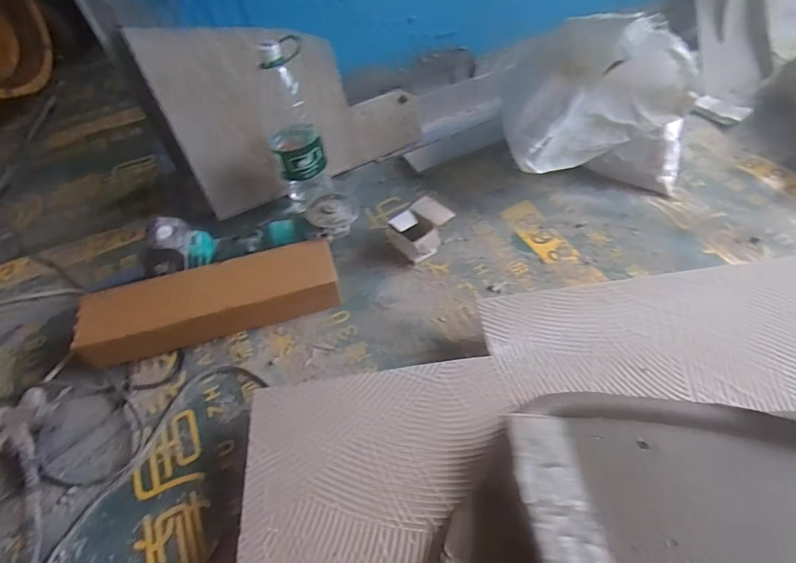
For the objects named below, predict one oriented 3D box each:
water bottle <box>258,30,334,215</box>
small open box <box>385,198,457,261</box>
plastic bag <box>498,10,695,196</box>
[{"bbox_3d":[-0.192,-0.272,0.798,0.102,0.306,0.093,-20,54,-9],"label":"water bottle"},{"bbox_3d":[0.044,-0.098,0.801,0.118,0.060,0.095,-37,58,-21],"label":"small open box"},{"bbox_3d":[0.370,-0.309,0.798,0.332,0.276,0.155,-6,53,1],"label":"plastic bag"}]

